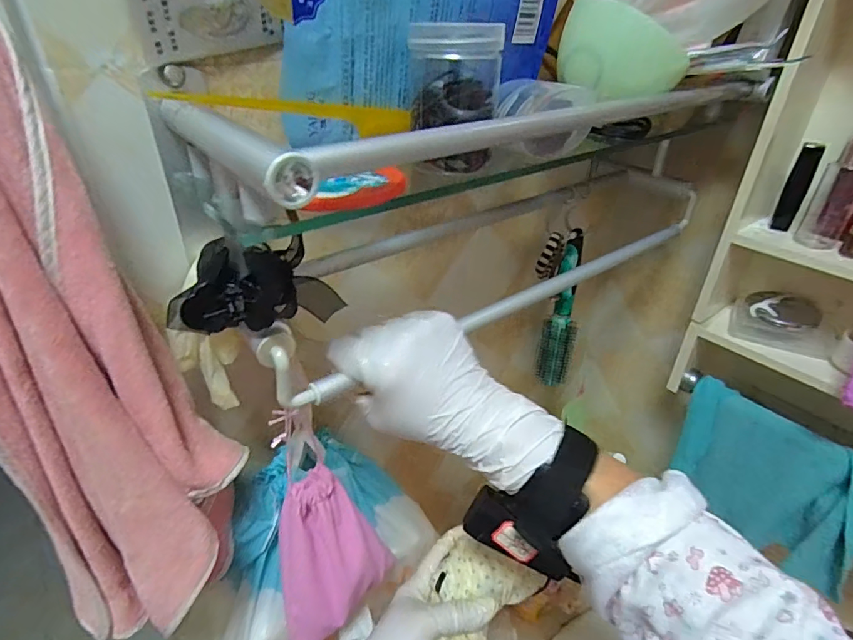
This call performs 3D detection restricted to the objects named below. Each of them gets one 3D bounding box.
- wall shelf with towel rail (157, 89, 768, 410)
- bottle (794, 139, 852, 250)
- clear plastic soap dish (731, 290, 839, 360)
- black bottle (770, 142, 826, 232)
[{"bbox_3d":[0.055,-0.089,0.415,0.497,0.158,0.161,-18,36,-42],"label":"wall shelf with towel rail"},{"bbox_3d":[0.378,-0.115,0.432,0.033,0.098,0.034,21,38,28],"label":"bottle"},{"bbox_3d":[0.382,0.000,0.509,0.091,0.041,0.058,15,35,20],"label":"clear plastic soap dish"},{"bbox_3d":[0.359,-0.128,0.454,0.019,0.080,0.013,25,40,32],"label":"black bottle"}]

